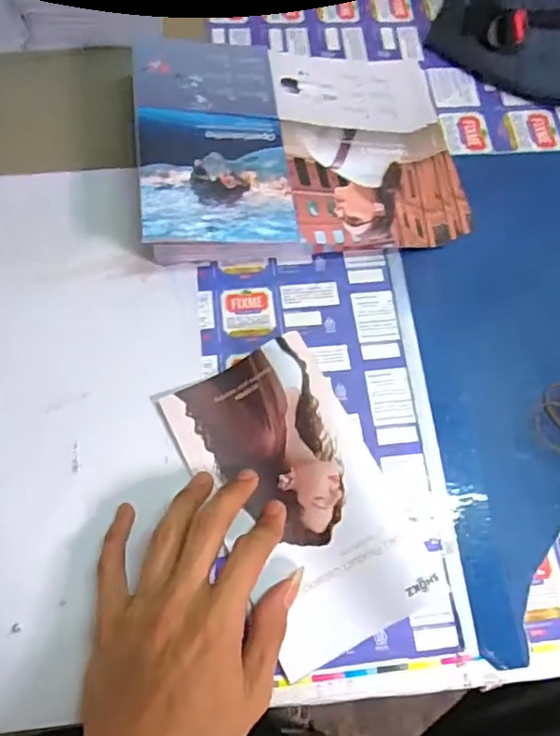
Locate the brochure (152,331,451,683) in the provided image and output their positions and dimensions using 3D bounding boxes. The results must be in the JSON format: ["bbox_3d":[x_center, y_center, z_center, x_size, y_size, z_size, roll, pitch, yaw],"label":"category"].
[{"bbox_3d":[0.011,0.070,0.332,0.101,0.017,0.175,-26,73,-12],"label":"brochure"}]

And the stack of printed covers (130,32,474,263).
[{"bbox_3d":[0.016,-0.171,0.413,0.229,0.044,0.184,-7,68,-6],"label":"stack of printed covers"}]

